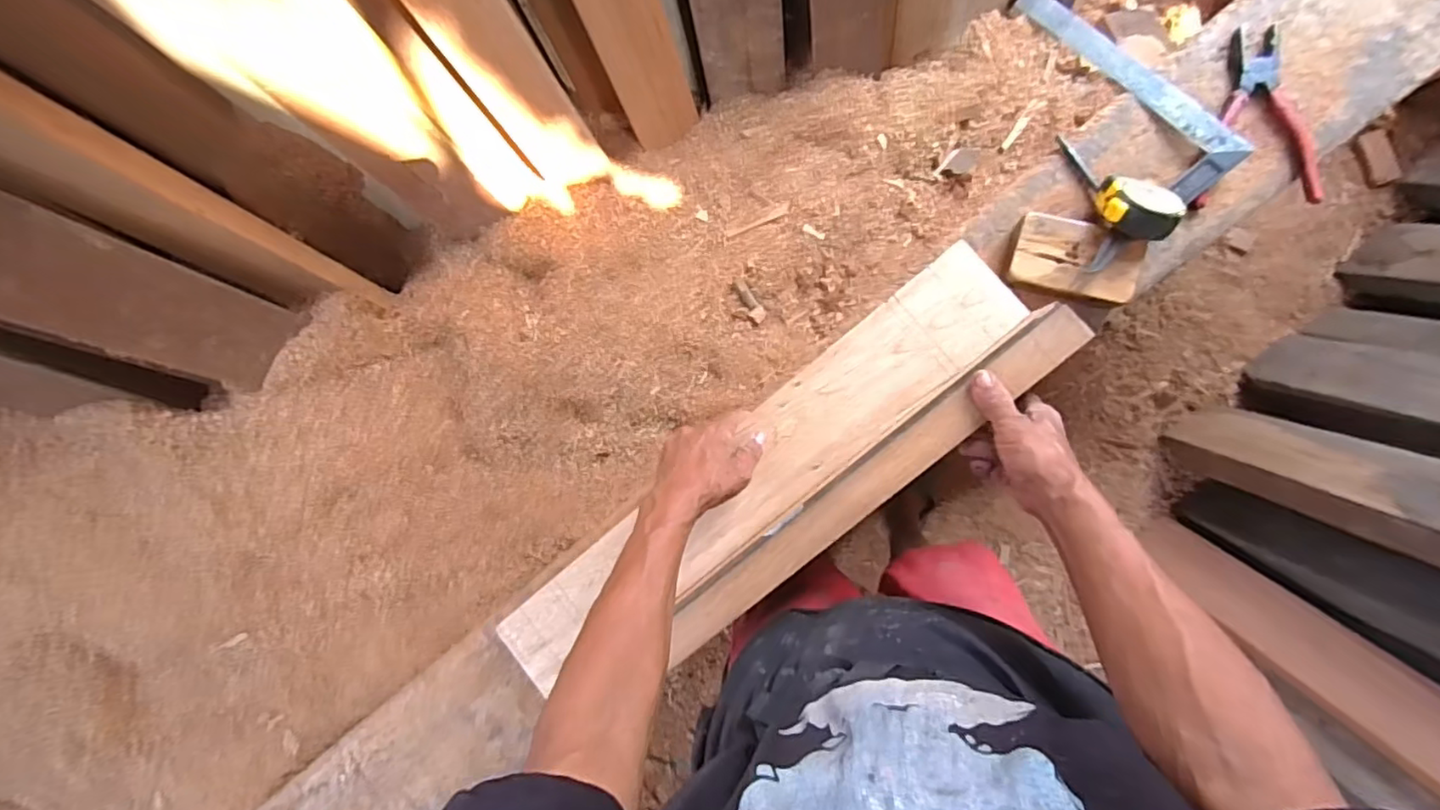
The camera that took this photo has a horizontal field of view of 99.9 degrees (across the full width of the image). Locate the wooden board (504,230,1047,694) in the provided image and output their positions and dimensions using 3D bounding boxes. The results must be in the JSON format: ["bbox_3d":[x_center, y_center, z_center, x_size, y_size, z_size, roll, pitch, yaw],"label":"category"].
[{"bbox_3d":[0.030,0.080,0.644,0.652,0.037,0.107,-39,86,6],"label":"wooden board"}]

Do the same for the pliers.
[{"bbox_3d":[0.562,-0.303,0.631,0.123,0.014,0.184,2,92,9],"label":"pliers"}]

